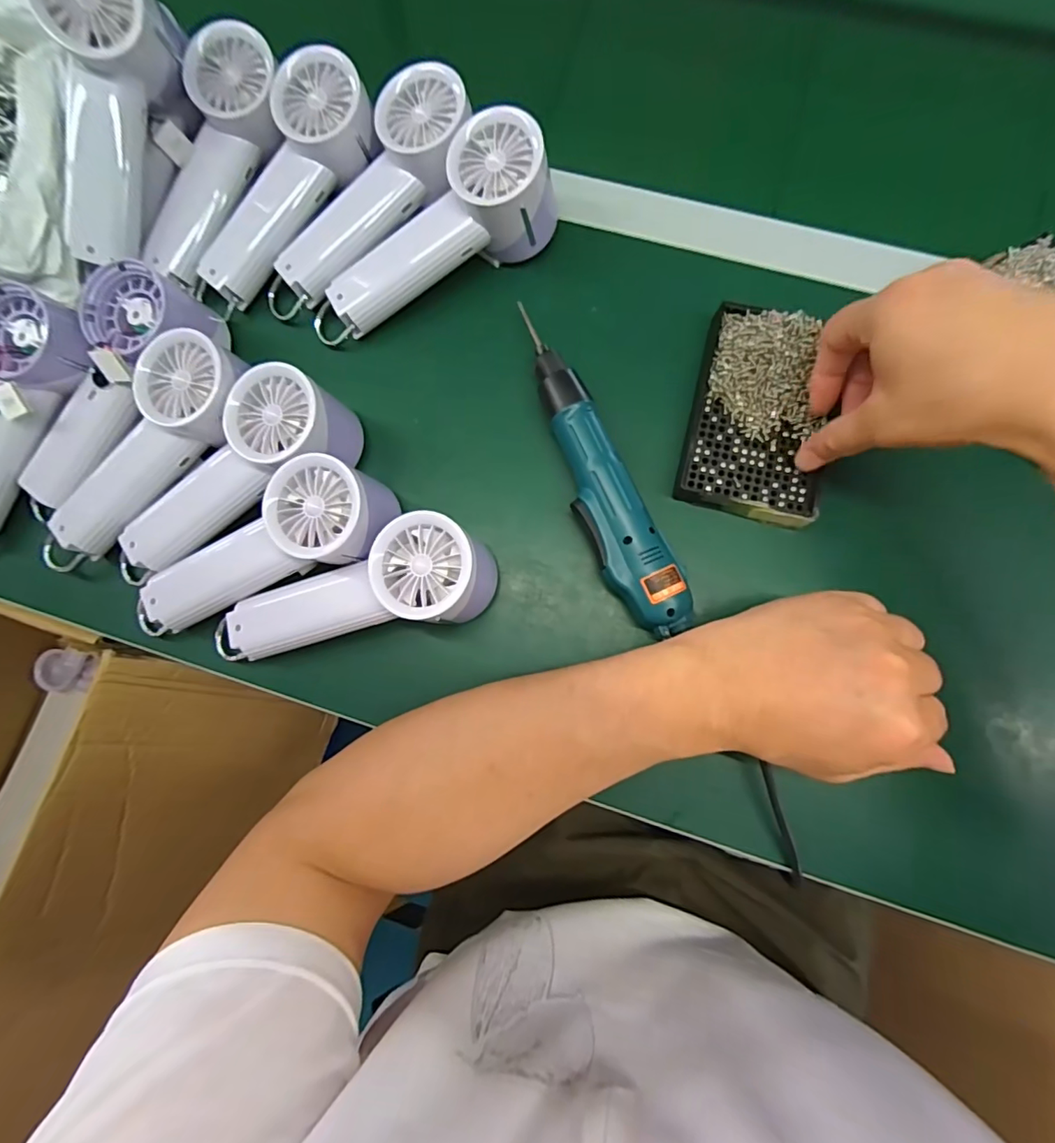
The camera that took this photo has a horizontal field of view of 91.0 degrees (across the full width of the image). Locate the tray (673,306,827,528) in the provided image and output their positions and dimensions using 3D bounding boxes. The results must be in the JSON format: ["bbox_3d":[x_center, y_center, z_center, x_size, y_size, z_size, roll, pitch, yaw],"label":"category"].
[{"bbox_3d":[0.155,-0.106,0.348,0.085,0.029,0.137,12,84,5],"label":"tray"}]

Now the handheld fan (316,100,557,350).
[{"bbox_3d":[-0.068,-0.226,0.369,0.195,0.065,0.060,-29,82,16],"label":"handheld fan"}]

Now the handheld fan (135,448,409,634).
[{"bbox_3d":[-0.176,-0.011,0.349,0.200,0.064,0.065,-25,82,14],"label":"handheld fan"}]

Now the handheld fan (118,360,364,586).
[{"bbox_3d":[-0.200,-0.053,0.352,0.200,0.062,0.067,-35,82,11],"label":"handheld fan"}]

